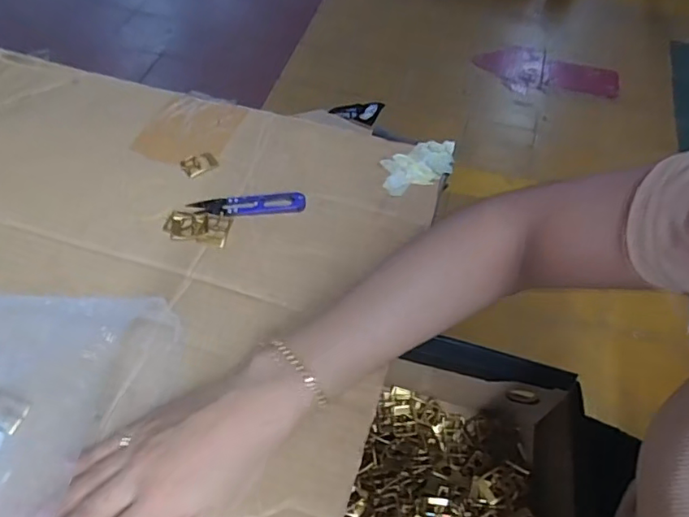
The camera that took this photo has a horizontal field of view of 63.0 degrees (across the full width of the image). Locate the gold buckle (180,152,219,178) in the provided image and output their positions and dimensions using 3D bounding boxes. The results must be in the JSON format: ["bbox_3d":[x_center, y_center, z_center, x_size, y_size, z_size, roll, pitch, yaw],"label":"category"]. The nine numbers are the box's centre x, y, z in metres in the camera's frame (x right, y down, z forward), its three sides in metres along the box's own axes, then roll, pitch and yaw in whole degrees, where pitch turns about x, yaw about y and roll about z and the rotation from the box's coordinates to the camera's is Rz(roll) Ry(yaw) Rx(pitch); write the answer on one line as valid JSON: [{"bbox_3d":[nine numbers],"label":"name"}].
[{"bbox_3d":[-0.135,-0.088,0.522,0.032,0.005,0.023,-24,58,-16],"label":"gold buckle"}]

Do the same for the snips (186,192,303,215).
[{"bbox_3d":[-0.085,-0.047,0.491,0.100,0.006,0.021,-3,55,-2],"label":"snips"}]

